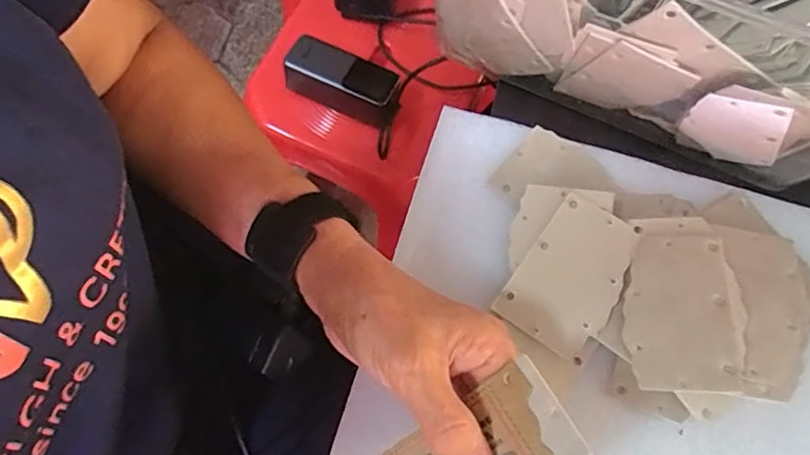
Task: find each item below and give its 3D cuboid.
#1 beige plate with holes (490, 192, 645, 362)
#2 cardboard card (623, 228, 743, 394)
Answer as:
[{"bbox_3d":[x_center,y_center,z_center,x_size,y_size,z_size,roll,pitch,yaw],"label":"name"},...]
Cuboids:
[{"bbox_3d":[0.096,0.027,0.335,0.054,0.004,0.085,33,80,18],"label":"beige plate with holes"},{"bbox_3d":[0.149,0.044,0.318,0.054,0.004,0.086,-1,69,12],"label":"cardboard card"}]

